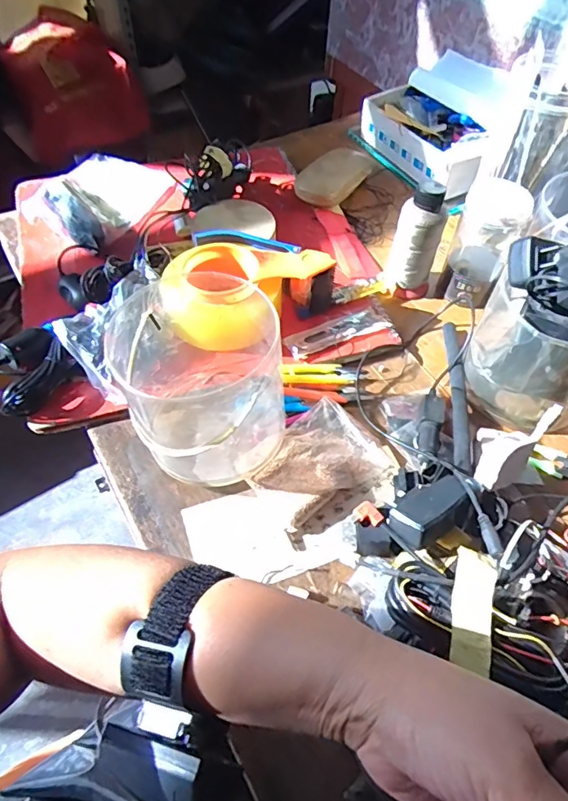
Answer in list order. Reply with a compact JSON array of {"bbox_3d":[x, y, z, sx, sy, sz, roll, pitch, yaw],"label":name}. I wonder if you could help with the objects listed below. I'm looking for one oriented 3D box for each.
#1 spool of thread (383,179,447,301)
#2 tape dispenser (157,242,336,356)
[{"bbox_3d":[0.144,-0.175,0.537,0.043,0.112,0.045,-27,60,-20],"label":"spool of thread"},{"bbox_3d":[-0.045,-0.123,0.523,0.168,0.061,0.116,-27,60,-20],"label":"tape dispenser"}]

